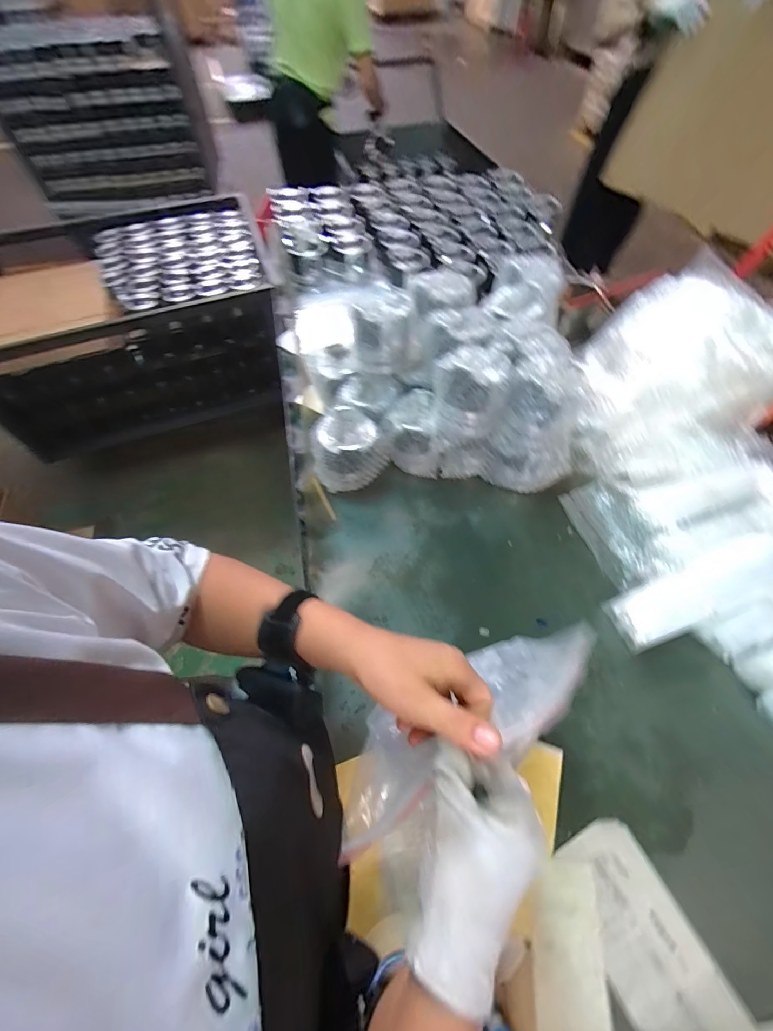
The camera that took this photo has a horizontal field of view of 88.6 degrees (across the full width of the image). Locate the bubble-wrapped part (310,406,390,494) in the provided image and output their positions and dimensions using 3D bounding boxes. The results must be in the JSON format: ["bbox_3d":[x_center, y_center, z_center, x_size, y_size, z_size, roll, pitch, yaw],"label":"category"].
[{"bbox_3d":[-0.067,-0.118,0.717,0.135,0.105,0.108,-20,60,-11],"label":"bubble-wrapped part"}]

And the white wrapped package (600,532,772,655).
[{"bbox_3d":[0.450,0.110,0.575,0.246,0.035,0.080,-27,60,2],"label":"white wrapped package"}]

